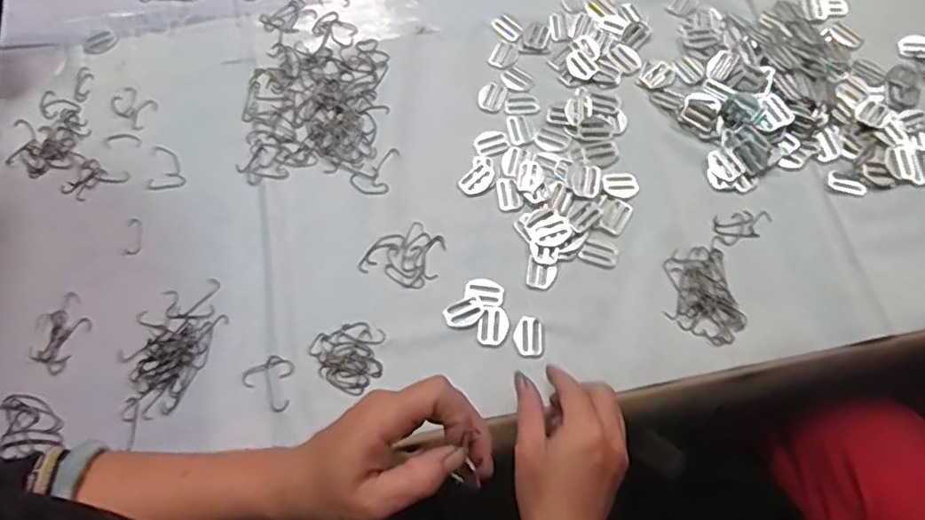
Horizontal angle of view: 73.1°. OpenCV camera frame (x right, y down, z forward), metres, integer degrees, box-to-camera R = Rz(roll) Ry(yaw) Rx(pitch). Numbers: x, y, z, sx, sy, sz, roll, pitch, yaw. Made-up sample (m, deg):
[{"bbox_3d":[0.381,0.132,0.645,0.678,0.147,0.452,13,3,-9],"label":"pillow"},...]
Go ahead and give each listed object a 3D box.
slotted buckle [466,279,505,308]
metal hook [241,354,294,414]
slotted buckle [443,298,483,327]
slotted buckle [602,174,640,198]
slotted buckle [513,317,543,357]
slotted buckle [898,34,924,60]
[{"bbox_3d":[0.019,0.027,0.518,0.031,0.004,0.022,15,69,9],"label":"slotted buckle"},{"bbox_3d":[-0.150,0.096,0.499,0.044,0.004,0.036,35,74,16],"label":"metal hook"},{"bbox_3d":[0.001,0.044,0.514,0.031,0.004,0.021,-19,68,-5],"label":"slotted buckle"},{"bbox_3d":[0.140,-0.066,0.551,0.031,0.005,0.022,-6,68,0],"label":"slotted buckle"},{"bbox_3d":[0.054,0.061,0.504,0.023,0.004,0.031,-2,68,2],"label":"slotted buckle"},{"bbox_3d":[0.429,-0.201,0.588,0.034,0.004,0.028,1,68,4],"label":"slotted buckle"}]

